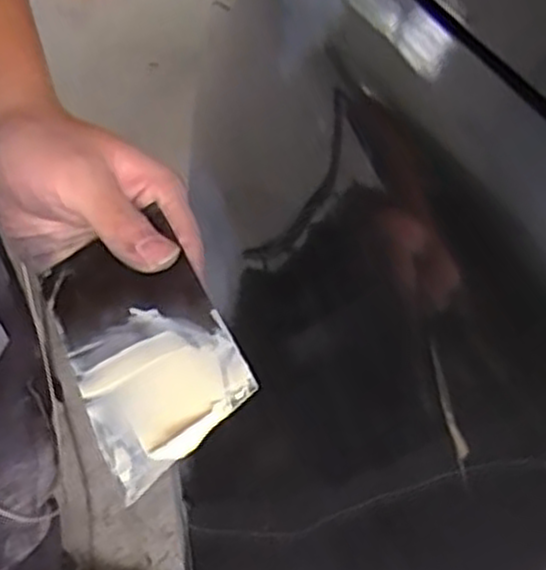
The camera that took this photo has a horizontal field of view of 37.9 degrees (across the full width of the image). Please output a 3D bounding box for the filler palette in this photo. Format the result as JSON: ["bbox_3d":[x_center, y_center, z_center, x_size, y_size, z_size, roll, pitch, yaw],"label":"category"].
[{"bbox_3d":[-0.058,0.020,0.336,0.073,0.004,0.119,-43,54,14],"label":"filler palette"}]

